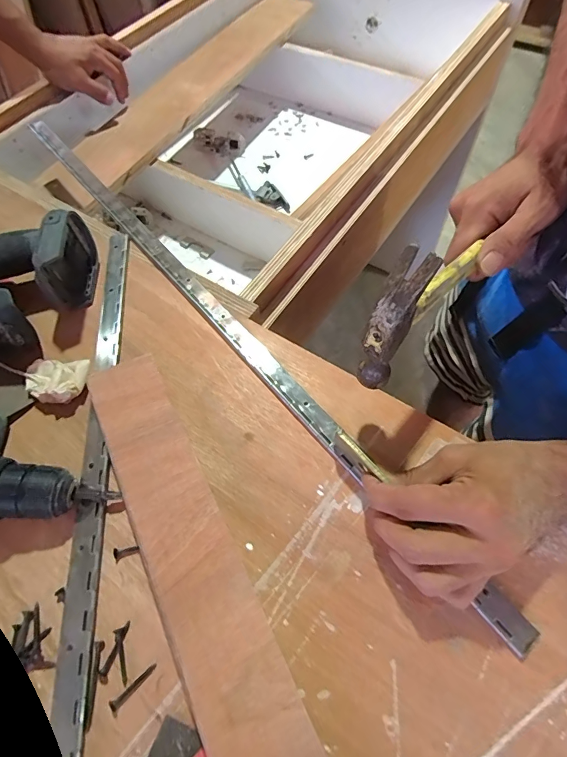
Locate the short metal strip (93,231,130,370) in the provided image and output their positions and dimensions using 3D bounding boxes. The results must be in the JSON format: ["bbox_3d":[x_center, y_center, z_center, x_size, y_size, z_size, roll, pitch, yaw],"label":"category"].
[{"bbox_3d":[-0.180,-0.092,0.424,0.023,0.007,0.178,-7,62,-3],"label":"short metal strip"}]

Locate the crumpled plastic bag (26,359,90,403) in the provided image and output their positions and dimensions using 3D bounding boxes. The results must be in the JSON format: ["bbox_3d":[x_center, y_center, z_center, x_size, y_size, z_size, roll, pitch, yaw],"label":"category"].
[{"bbox_3d":[-0.214,0.001,0.372,0.057,0.018,0.045,3,62,2],"label":"crumpled plastic bag"}]

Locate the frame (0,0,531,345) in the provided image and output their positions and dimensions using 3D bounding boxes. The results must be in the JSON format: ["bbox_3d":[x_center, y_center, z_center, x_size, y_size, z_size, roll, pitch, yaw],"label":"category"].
[{"bbox_3d":[0.004,-0.503,0.746,0.561,0.200,0.891,29,68,17],"label":"frame"}]

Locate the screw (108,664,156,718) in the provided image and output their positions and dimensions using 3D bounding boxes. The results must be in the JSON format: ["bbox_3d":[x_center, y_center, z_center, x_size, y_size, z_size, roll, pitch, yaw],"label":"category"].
[{"bbox_3d":[-0.100,0.205,0.265,0.035,0.004,0.009,-40,68,-18],"label":"screw"}]

